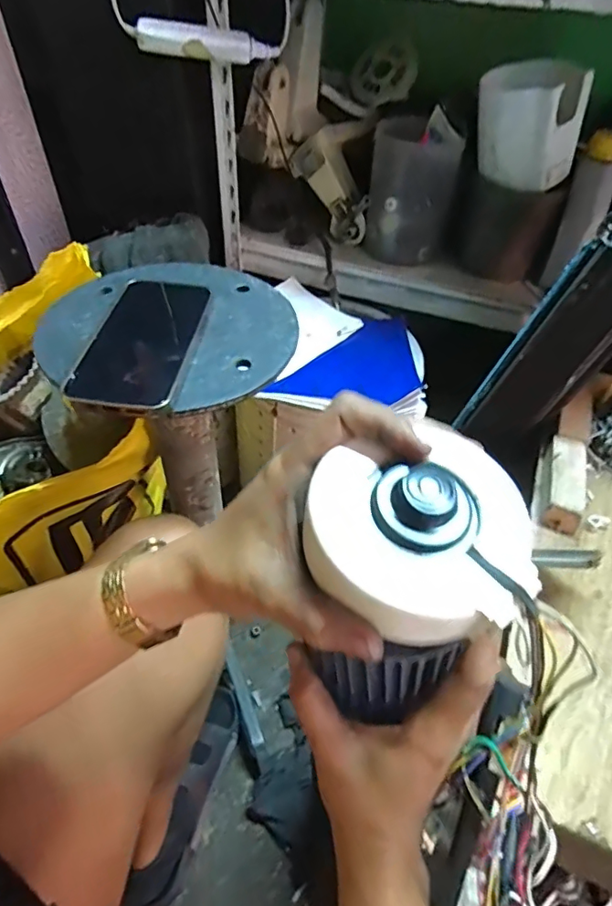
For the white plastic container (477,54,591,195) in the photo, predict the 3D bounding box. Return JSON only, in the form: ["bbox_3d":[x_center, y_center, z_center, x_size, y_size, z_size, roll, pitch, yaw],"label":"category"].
[{"bbox_3d":[0.299,-0.448,0.721,0.132,0.137,0.087,32,52,26],"label":"white plastic container"}]

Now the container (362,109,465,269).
[{"bbox_3d":[0.166,-0.421,0.844,0.128,0.181,0.138,9,46,6],"label":"container"}]

